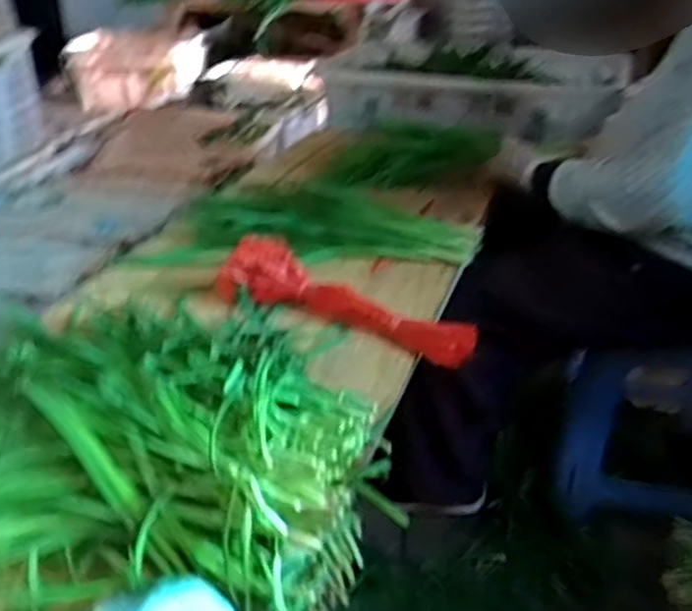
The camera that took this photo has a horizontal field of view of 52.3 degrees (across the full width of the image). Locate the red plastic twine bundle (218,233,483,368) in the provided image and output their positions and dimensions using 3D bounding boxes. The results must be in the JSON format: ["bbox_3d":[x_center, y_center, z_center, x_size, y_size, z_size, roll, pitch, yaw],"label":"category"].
[{"bbox_3d":[-0.002,-0.007,0.819,0.316,0.069,0.070,14,33,26],"label":"red plastic twine bundle"}]

